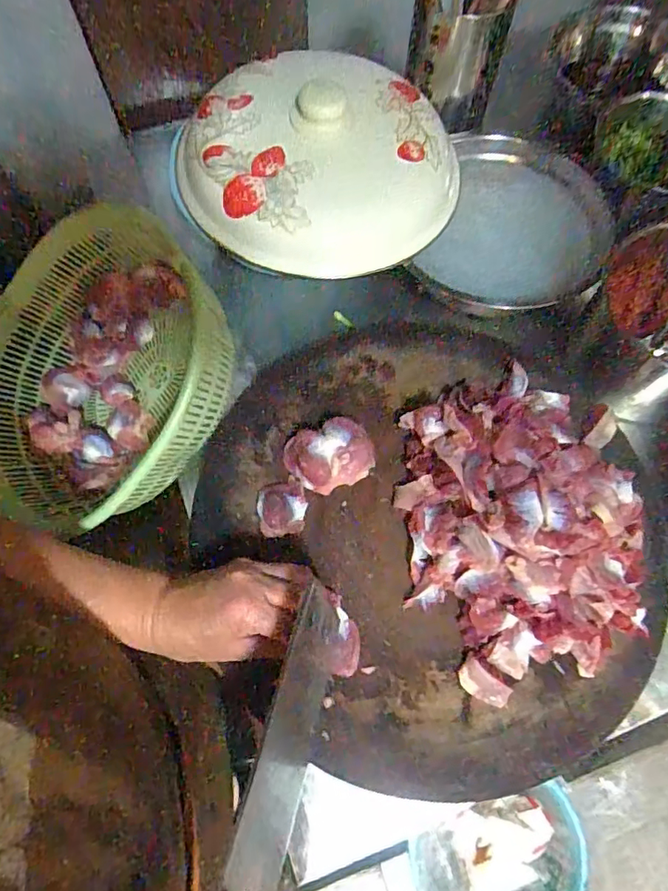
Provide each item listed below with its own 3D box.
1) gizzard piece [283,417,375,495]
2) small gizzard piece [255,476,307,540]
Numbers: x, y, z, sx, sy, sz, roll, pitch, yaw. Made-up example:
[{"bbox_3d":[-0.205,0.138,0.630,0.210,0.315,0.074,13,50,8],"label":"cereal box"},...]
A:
[{"bbox_3d":[-0.004,0.008,0.449,0.068,0.030,0.055,-22,71,-8],"label":"gizzard piece"},{"bbox_3d":[-0.044,0.052,0.442,0.040,0.009,0.047,-11,70,-5],"label":"small gizzard piece"}]

